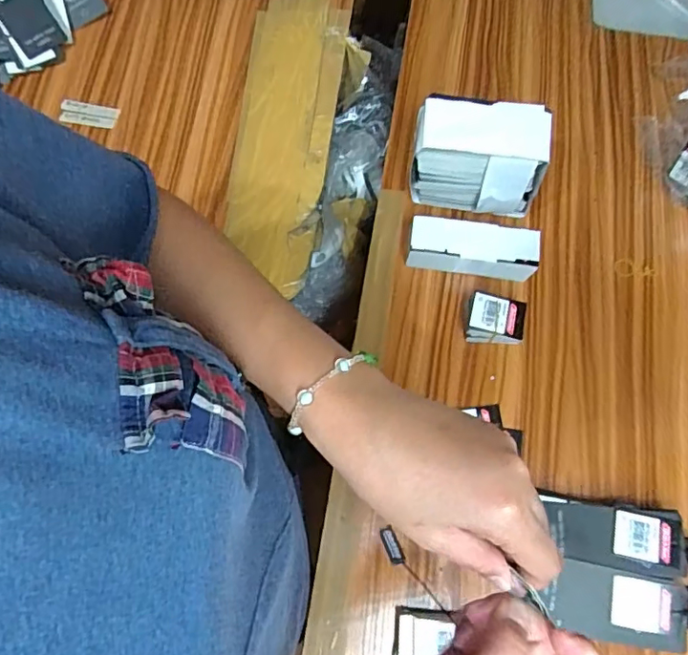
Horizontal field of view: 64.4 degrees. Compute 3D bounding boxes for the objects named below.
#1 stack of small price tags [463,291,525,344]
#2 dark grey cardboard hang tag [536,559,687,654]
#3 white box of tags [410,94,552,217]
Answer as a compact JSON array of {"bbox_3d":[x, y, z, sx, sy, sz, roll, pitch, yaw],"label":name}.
[{"bbox_3d":[0.140,-0.006,0.519,0.053,0.036,0.042,5,73,0],"label":"stack of small price tags"},{"bbox_3d":[0.217,0.226,0.439,0.104,0.006,0.058,5,81,16],"label":"dark grey cardboard hang tag"},{"bbox_3d":[0.127,-0.161,0.525,0.124,0.109,0.057,7,73,0],"label":"white box of tags"}]

